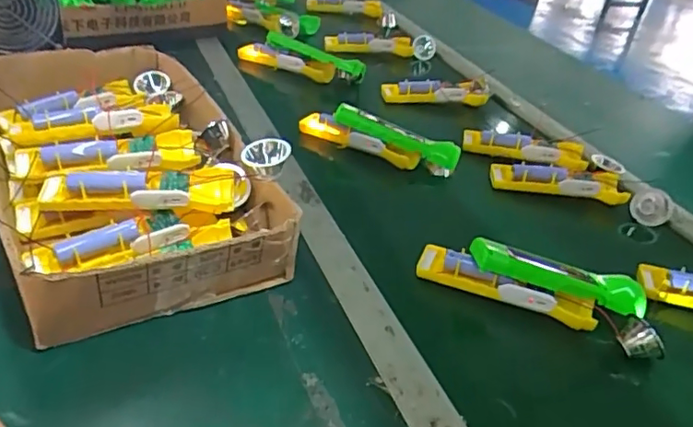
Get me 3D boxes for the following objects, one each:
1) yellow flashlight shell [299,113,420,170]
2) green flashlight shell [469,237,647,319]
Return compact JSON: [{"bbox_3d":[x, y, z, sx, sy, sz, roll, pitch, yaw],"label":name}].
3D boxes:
[{"bbox_3d":[0.013,-0.096,0.730,0.159,0.040,0.032,22,42,28],"label":"yellow flashlight shell"},{"bbox_3d":[0.195,0.057,0.522,0.163,0.027,0.041,16,36,-7],"label":"green flashlight shell"}]

